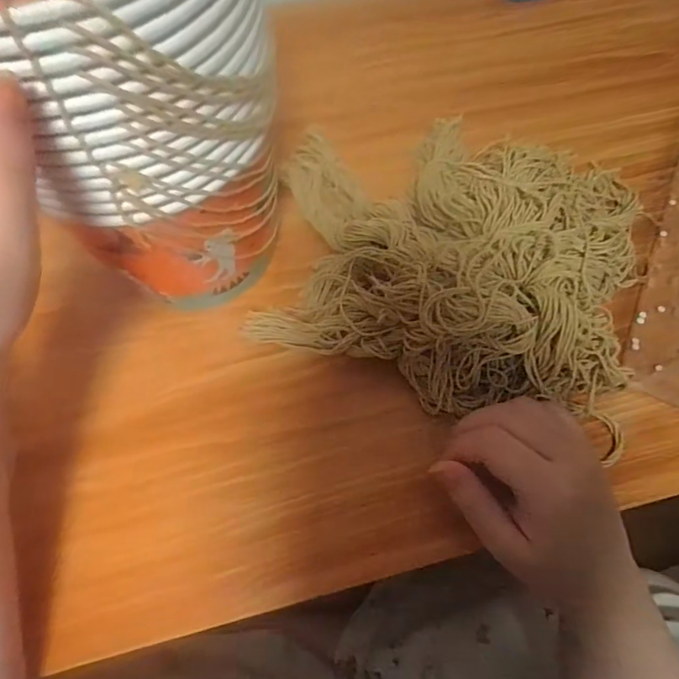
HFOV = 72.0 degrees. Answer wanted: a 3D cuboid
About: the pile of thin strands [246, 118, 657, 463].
[{"bbox_3d":[0.087,-0.072,0.341,0.275,0.068,0.231,13,67,5],"label":"pile of thin strands"}]

